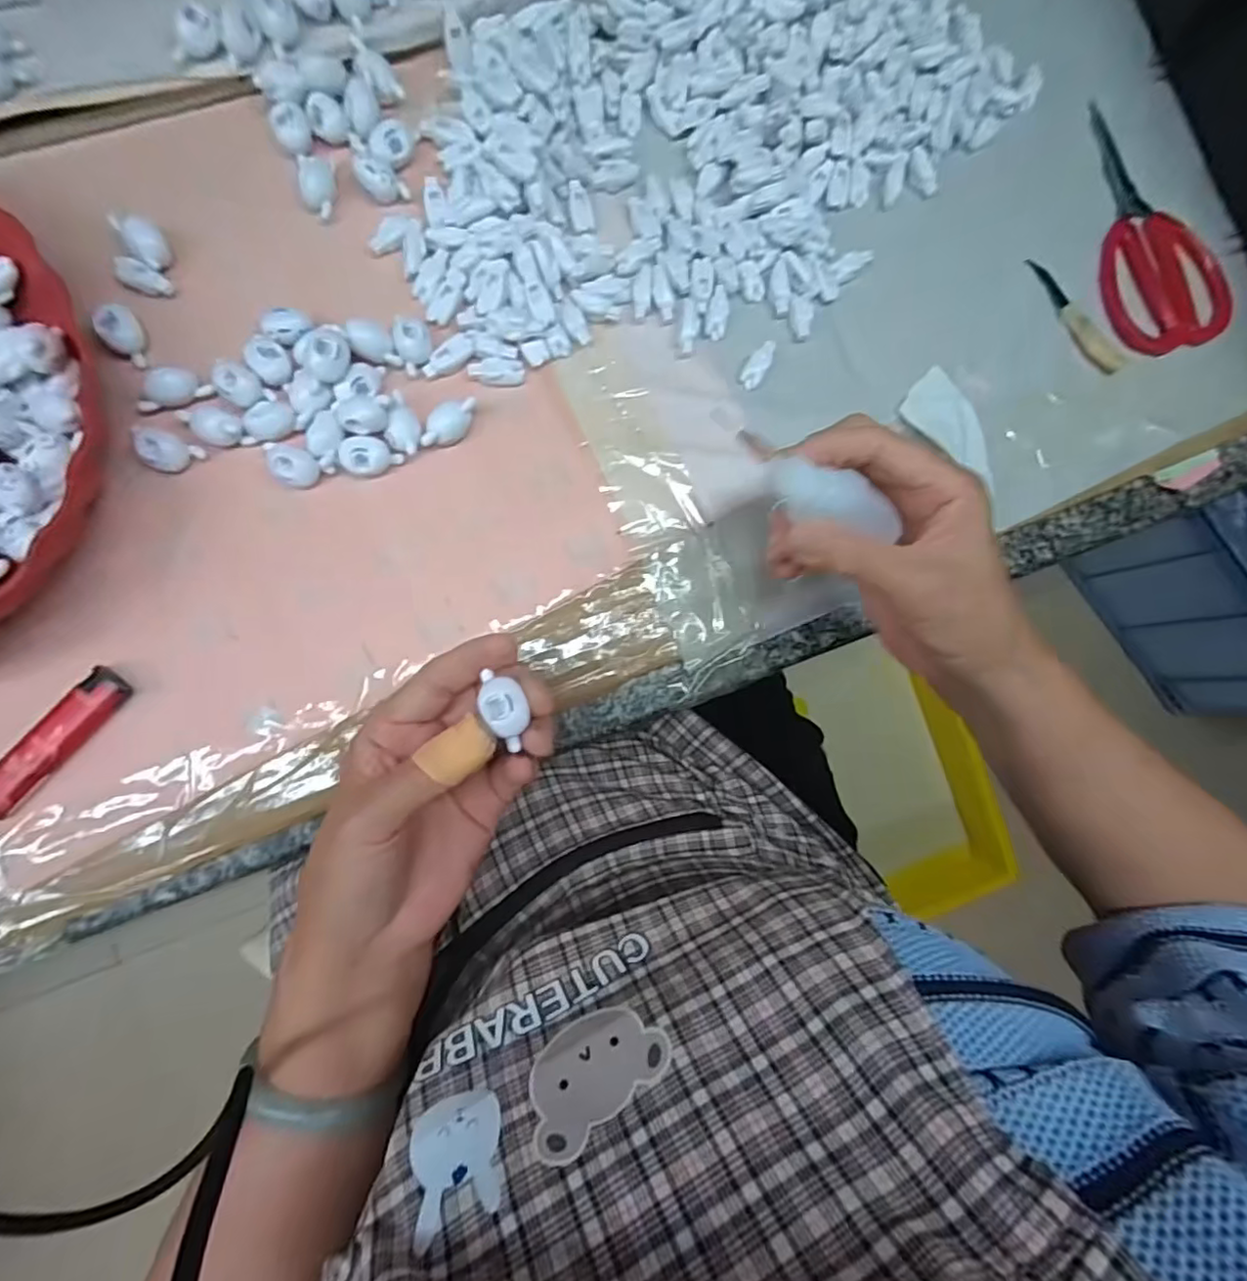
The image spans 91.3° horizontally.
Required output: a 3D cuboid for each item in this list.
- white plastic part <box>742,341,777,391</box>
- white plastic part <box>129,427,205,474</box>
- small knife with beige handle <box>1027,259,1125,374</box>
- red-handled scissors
[{"bbox_3d":[0.076,-0.156,0.344,0.011,0.007,0.030,32,82,-6],"label":"white plastic part"},{"bbox_3d":[-0.219,-0.092,0.294,0.025,0.013,0.017,-4,87,-9],"label":"white plastic part"},{"bbox_3d":[0.272,-0.196,0.368,0.016,0.005,0.083,-37,93,-10],"label":"small knife with beige handle"},{"bbox_3d":[0.333,-0.260,0.380,0.085,0.015,0.163,-5,87,-10],"label":"red-handled scissors"}]

